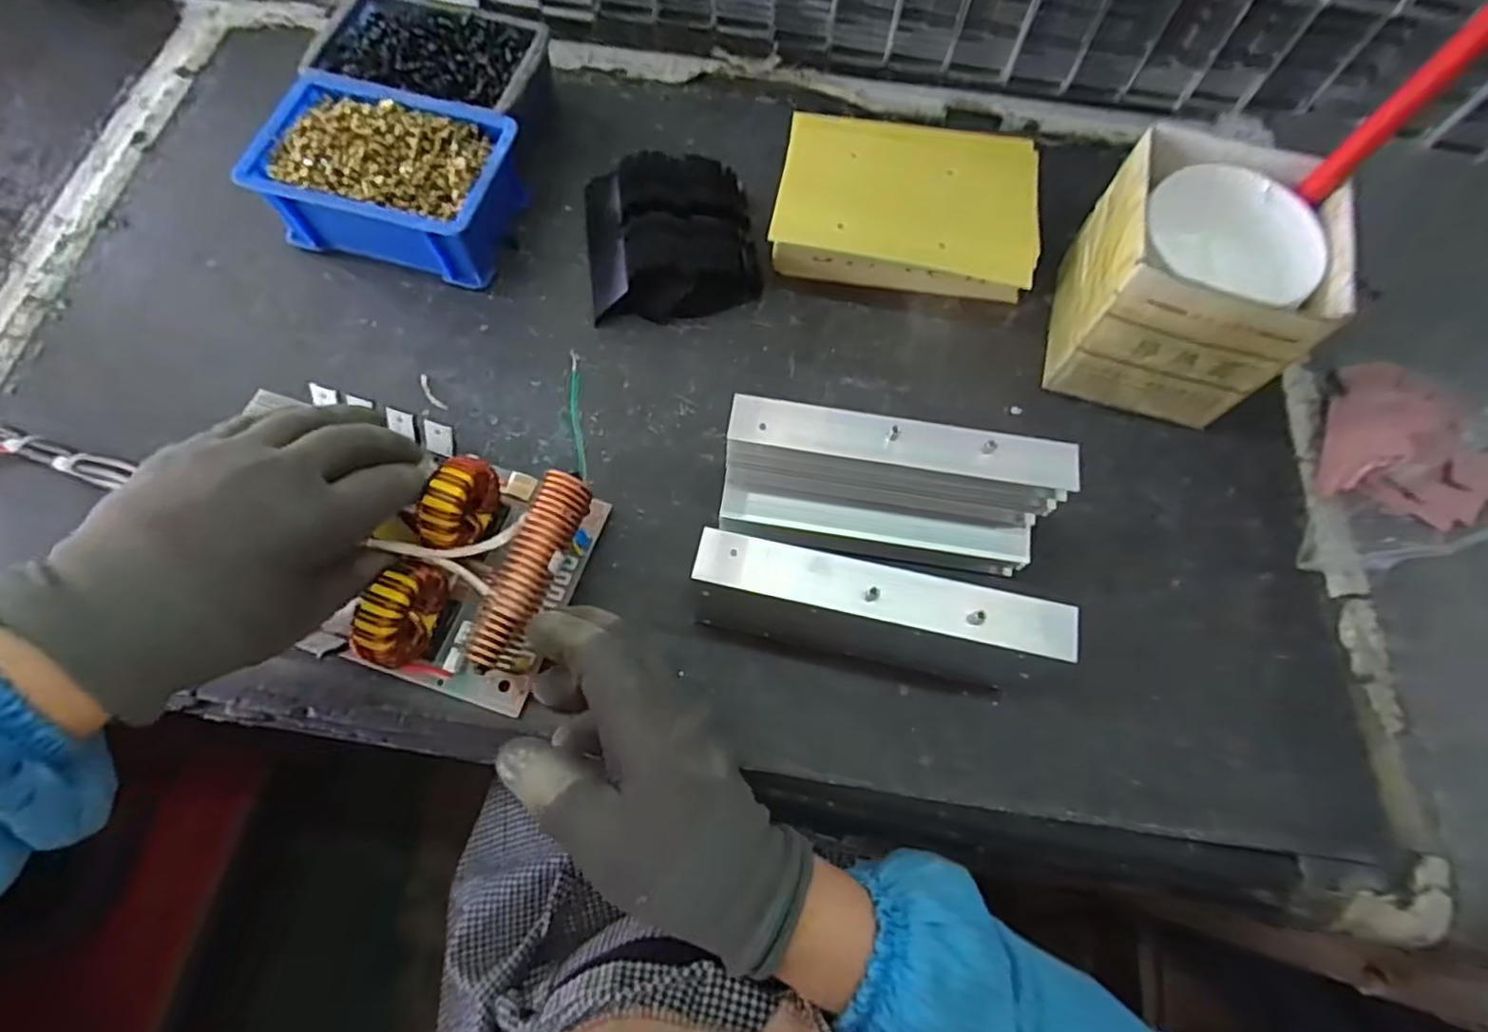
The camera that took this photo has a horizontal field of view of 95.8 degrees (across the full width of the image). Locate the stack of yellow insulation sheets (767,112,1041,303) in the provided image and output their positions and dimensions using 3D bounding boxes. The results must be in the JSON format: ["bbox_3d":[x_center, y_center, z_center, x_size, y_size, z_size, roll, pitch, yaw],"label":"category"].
[{"bbox_3d":[0.111,-0.211,0.462,0.171,0.048,0.126,11,70,2],"label":"stack of yellow insulation sheets"}]

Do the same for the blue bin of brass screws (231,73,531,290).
[{"bbox_3d":[-0.231,-0.222,0.448,0.153,0.056,0.110,16,70,3],"label":"blue bin of brass screws"}]

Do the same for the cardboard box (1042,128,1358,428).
[{"bbox_3d":[0.268,-0.139,0.414,0.117,0.112,0.115,14,70,3],"label":"cardboard box"}]

